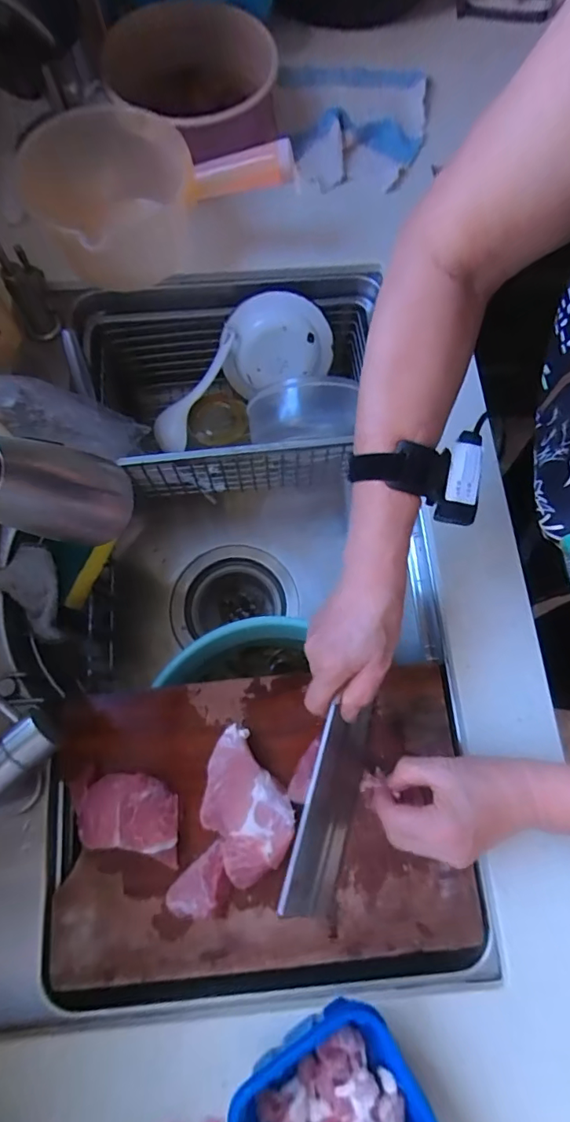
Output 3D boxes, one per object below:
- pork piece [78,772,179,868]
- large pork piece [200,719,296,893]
[{"bbox_3d":[-0.134,0.226,0.444,0.087,0.032,0.061,11,73,2],"label":"pork piece"},{"bbox_3d":[-0.038,0.218,0.447,0.070,0.026,0.118,-26,75,-9],"label":"large pork piece"}]

